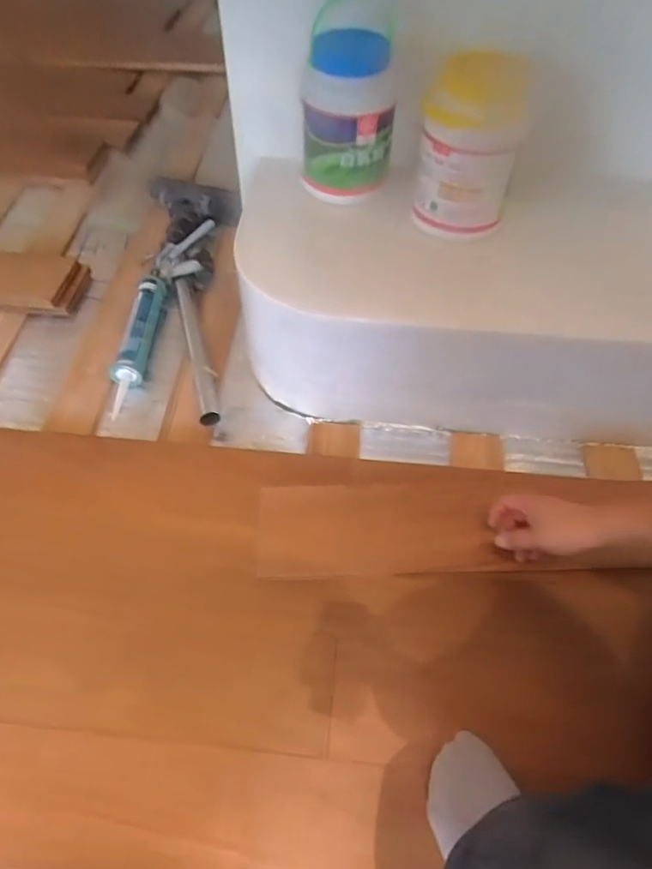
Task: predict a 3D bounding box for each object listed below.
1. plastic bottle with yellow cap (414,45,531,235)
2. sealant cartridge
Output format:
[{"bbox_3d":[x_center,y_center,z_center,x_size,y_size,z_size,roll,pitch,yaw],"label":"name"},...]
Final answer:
[{"bbox_3d":[0.202,-0.404,0.757,0.137,0.214,0.126,9,56,5],"label":"plastic bottle with yellow cap"},{"bbox_3d":[-0.342,-0.173,0.980,0.056,0.057,0.311,2,54,3],"label":"sealant cartridge"}]

